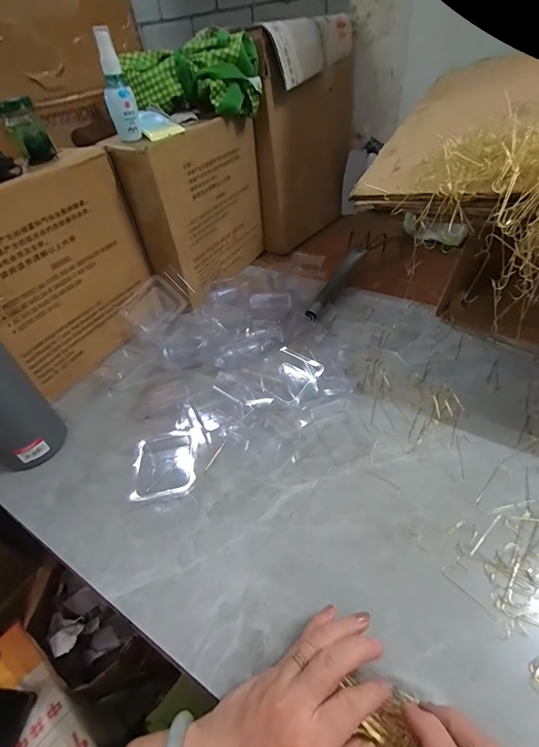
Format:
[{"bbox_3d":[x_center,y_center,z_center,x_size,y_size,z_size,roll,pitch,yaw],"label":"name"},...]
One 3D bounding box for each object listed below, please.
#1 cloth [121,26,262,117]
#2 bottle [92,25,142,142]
[{"bbox_3d":[-0.121,-0.477,0.587,0.210,0.092,0.088,-3,44,4],"label":"cloth"},{"bbox_3d":[-0.205,-0.383,0.485,0.037,0.113,0.029,-17,45,-10],"label":"bottle"}]

